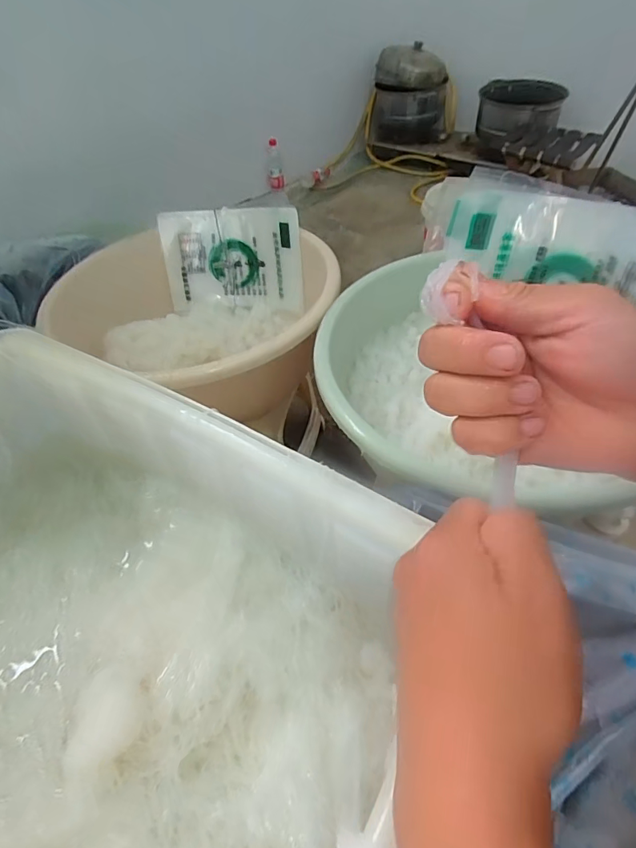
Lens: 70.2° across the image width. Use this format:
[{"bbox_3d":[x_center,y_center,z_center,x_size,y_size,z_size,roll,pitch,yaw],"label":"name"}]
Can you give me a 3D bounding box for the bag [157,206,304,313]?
[{"bbox_3d":[-0.168,-0.334,0.929,0.286,0.195,0.058,3,30,12],"label":"bag"}]

